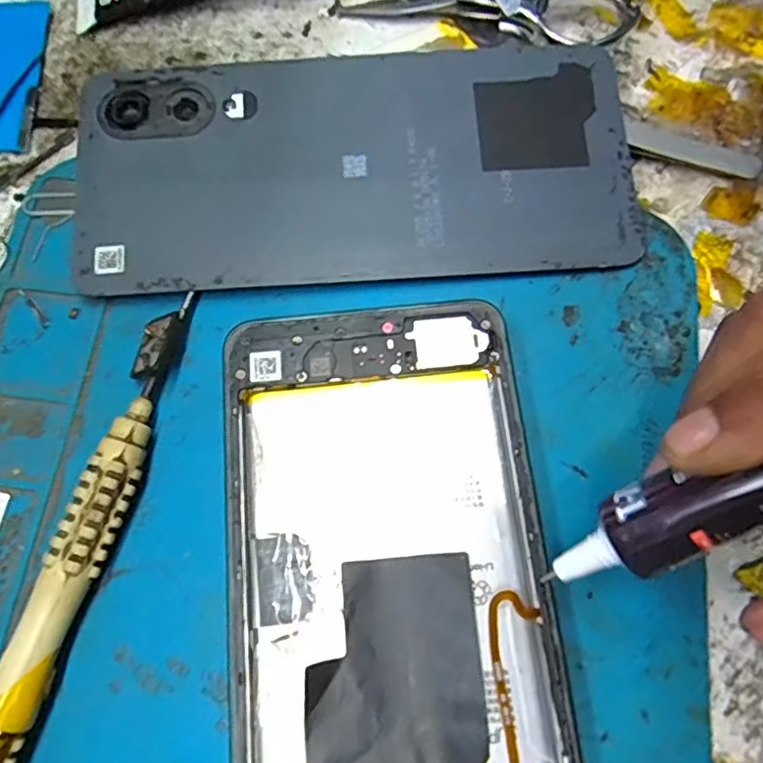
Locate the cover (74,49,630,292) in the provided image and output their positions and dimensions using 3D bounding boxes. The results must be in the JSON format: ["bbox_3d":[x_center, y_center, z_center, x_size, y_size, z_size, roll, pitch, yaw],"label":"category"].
[{"bbox_3d":[-0.008,-0.062,0.178,0.158,0.011,0.071,-3,72,-2],"label":"cover"}]

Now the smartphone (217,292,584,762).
[{"bbox_3d":[0.002,0.058,0.140,0.075,0.011,0.163,-6,72,-1],"label":"smartphone"}]

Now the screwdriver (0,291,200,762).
[{"bbox_3d":[-0.070,0.034,0.146,0.012,0.015,0.120,13,73,5],"label":"screwdriver"}]

